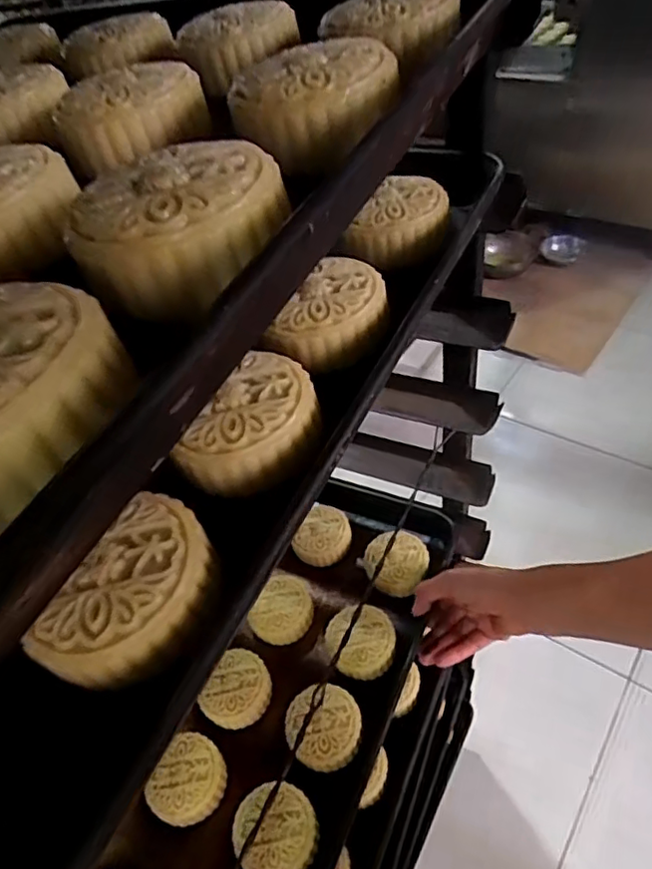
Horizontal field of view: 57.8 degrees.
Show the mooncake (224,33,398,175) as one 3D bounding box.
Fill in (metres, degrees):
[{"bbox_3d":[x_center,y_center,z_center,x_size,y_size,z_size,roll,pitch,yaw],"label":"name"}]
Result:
[{"bbox_3d":[-0.004,-0.129,0.228,0.054,0.030,0.054,-6,42,6],"label":"mooncake"}]

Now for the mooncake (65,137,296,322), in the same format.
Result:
[{"bbox_3d":[-0.043,-0.063,0.176,0.056,0.026,0.056,5,45,17],"label":"mooncake"}]

